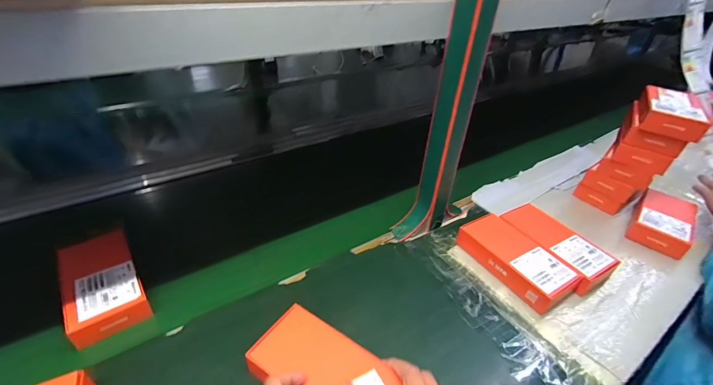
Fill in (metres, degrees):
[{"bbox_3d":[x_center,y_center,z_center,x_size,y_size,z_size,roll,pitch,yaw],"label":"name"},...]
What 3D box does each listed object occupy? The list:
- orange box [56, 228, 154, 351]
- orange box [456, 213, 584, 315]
[{"bbox_3d":[-0.390,0.130,0.512,0.094,0.045,0.192,-22,42,-32],"label":"orange box"},{"bbox_3d":[0.291,0.120,0.614,0.102,0.052,0.192,-18,40,-27],"label":"orange box"}]

